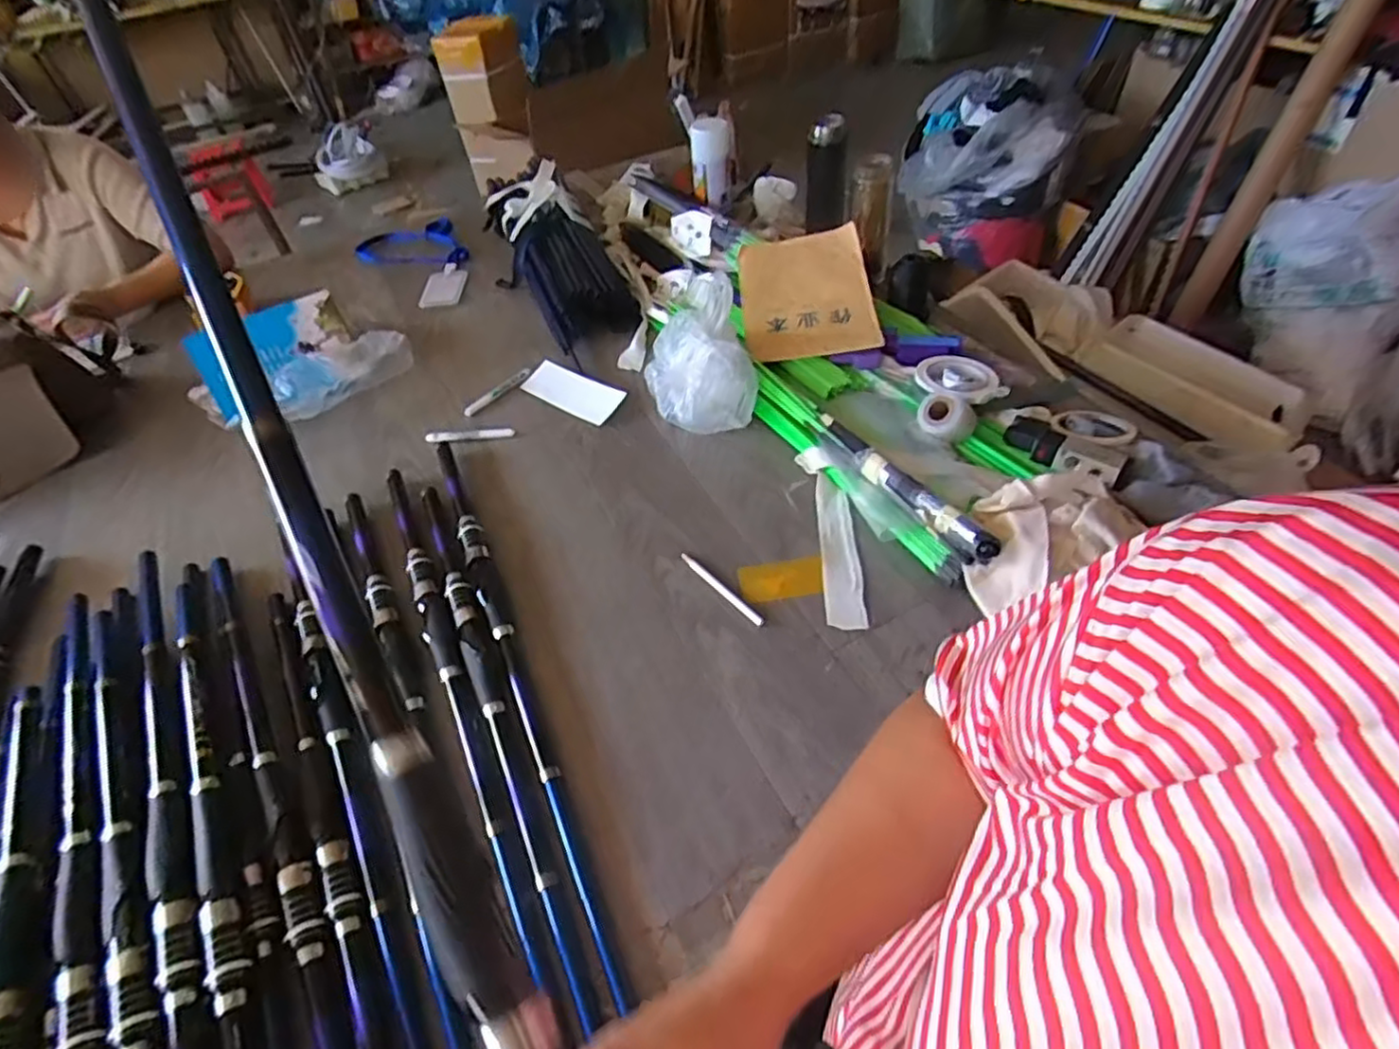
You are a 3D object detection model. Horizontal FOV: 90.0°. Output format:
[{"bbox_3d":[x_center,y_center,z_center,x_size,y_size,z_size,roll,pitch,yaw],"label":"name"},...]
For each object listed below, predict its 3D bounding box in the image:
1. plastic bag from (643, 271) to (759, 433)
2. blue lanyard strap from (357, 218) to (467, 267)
[{"bbox_3d":[-0.005,-0.230,0.952,0.135,0.110,0.204,-10,47,-5],"label":"plastic bag"},{"bbox_3d":[-0.543,-0.557,1.376,0.231,0.026,0.141,7,48,11],"label":"blue lanyard strap"}]

